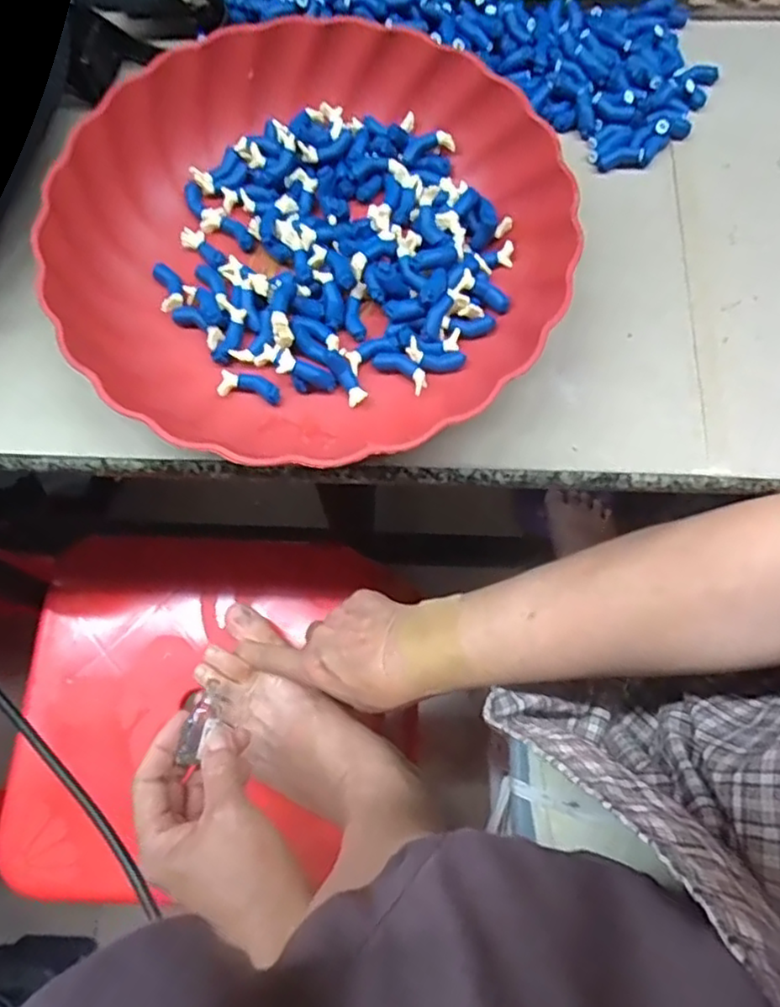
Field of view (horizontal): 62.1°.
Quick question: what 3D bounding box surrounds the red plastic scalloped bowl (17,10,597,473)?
[{"bbox_3d":[-0.042,-0.134,0.323,0.239,0.053,0.224,0,74,2],"label":"red plastic scalloped bowl"}]

